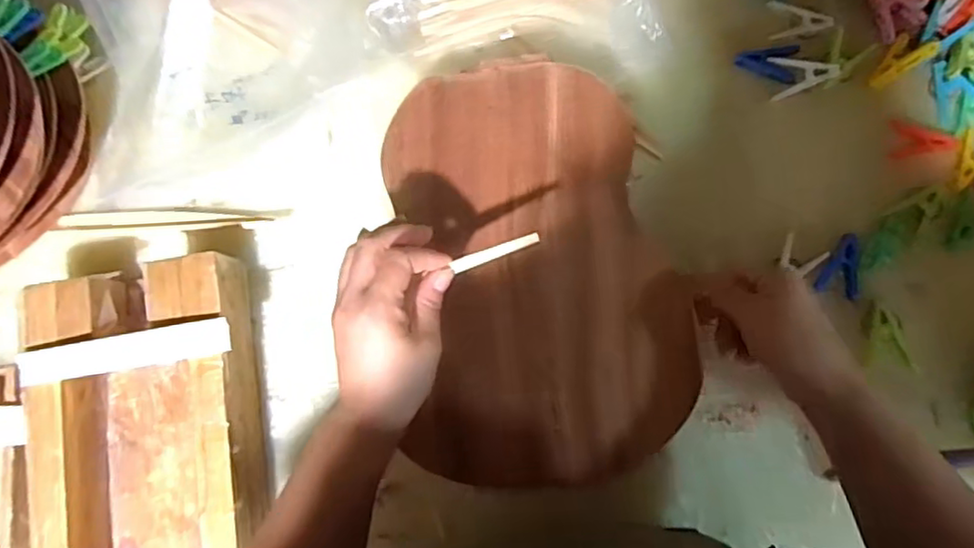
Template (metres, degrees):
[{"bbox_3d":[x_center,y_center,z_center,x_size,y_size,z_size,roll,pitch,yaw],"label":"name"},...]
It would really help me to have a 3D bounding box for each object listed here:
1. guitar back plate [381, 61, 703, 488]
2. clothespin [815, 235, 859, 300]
[{"bbox_3d":[0.037,-0.007,0.483,0.211,0.008,0.316,-6,82,8],"label":"guitar back plate"},{"bbox_3d":[0.291,-0.007,0.514,0.031,0.006,0.050,18,83,7],"label":"clothespin"}]

